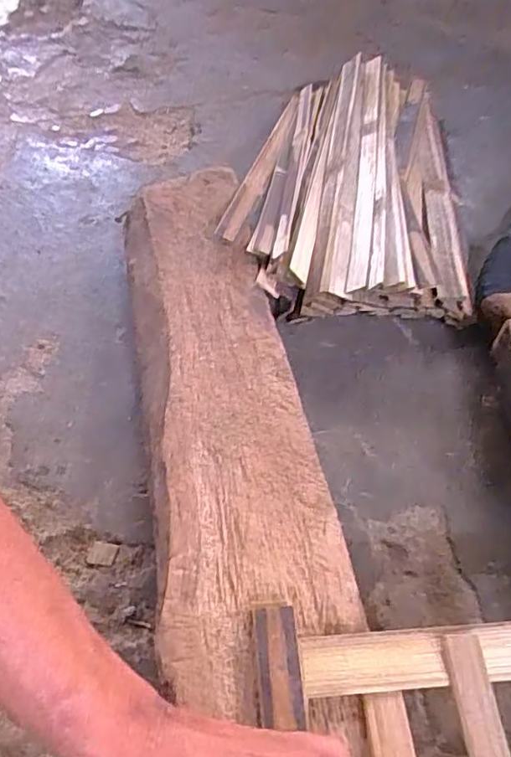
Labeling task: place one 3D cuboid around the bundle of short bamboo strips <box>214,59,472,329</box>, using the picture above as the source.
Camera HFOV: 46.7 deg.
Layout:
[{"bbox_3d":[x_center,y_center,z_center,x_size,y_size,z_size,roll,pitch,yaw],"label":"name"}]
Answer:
[{"bbox_3d":[0.101,-0.225,0.638,0.231,0.075,0.398,5,53,5],"label":"bundle of short bamboo strips"}]

